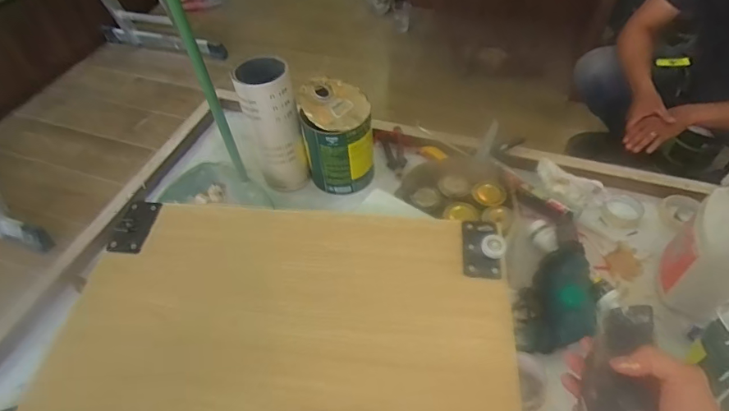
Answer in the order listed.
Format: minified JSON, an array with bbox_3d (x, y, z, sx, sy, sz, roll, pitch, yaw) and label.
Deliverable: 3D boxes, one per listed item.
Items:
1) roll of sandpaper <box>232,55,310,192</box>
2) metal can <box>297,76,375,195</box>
[{"bbox_3d":[-0.206,-0.175,1.044,0.119,0.284,0.111,-14,50,-10],"label":"roll of sandpaper"},{"bbox_3d":[-0.060,-0.151,1.078,0.159,0.244,0.162,-2,50,0],"label":"metal can"}]

